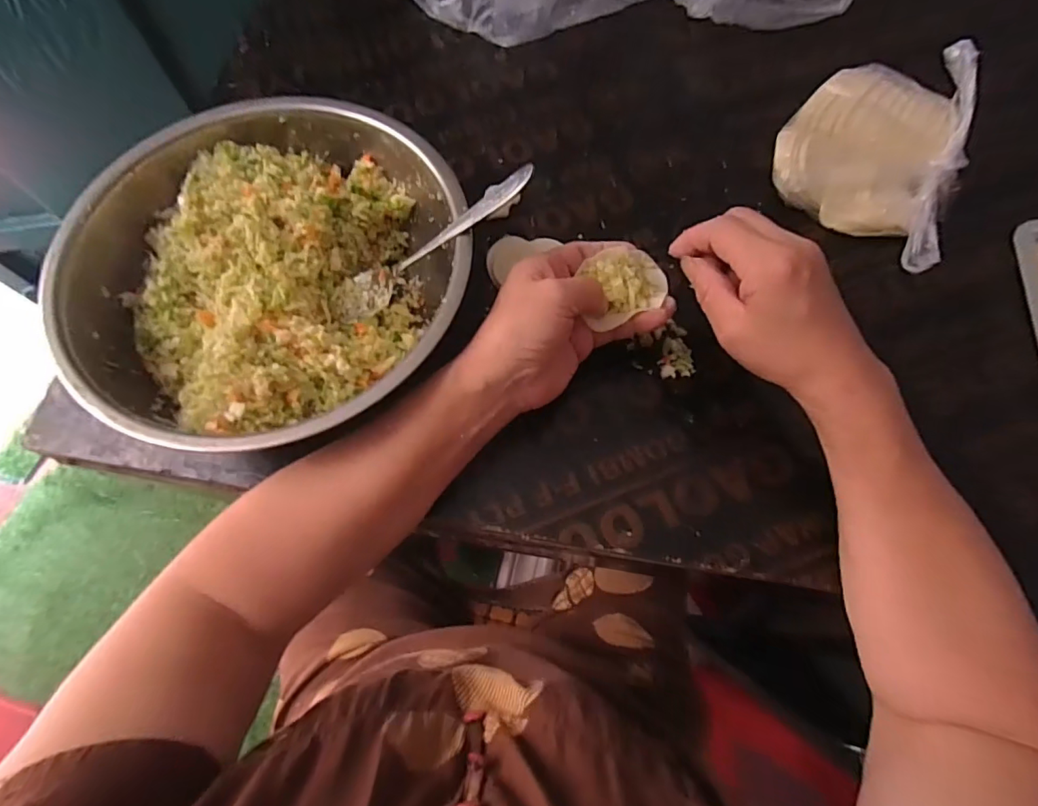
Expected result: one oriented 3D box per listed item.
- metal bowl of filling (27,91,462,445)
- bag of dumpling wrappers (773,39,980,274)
[{"bbox_3d":[-0.156,-0.086,0.363,0.241,0.098,0.230,-1,70,2],"label":"metal bowl of filling"},{"bbox_3d":[0.285,-0.197,0.404,0.145,0.072,0.118,32,75,12],"label":"bag of dumpling wrappers"}]

